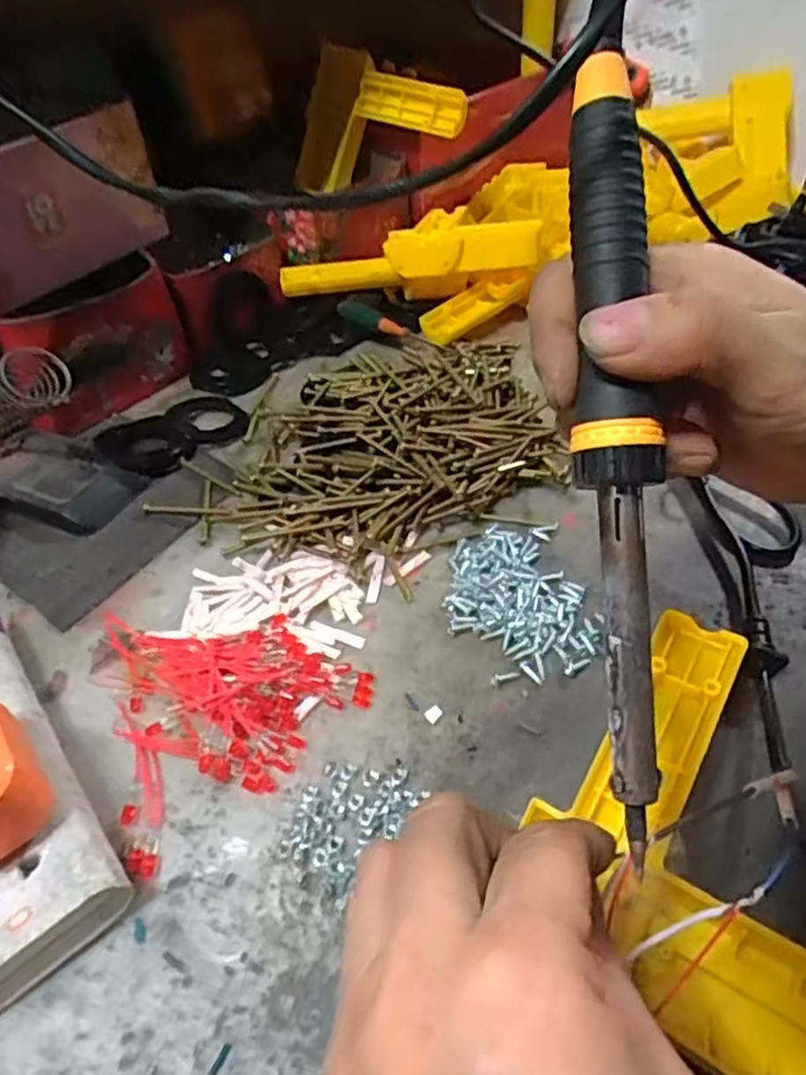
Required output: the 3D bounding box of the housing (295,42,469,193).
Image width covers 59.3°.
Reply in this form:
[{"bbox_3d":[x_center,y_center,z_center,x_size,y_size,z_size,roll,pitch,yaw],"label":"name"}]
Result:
[{"bbox_3d":[-0.021,-0.340,0.582,0.148,0.096,0.034,11,47,15],"label":"housing"}]

